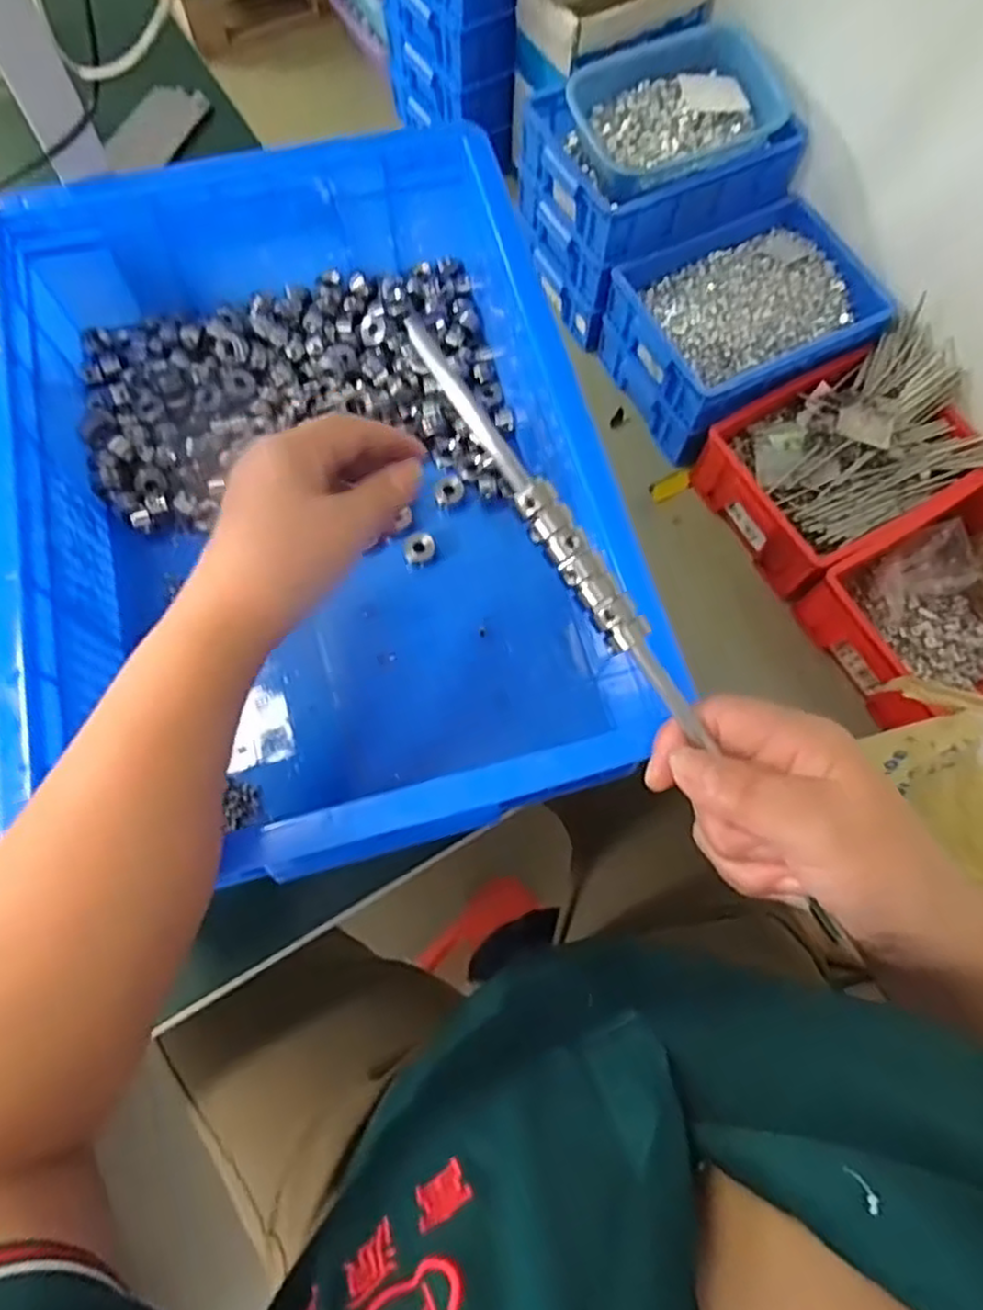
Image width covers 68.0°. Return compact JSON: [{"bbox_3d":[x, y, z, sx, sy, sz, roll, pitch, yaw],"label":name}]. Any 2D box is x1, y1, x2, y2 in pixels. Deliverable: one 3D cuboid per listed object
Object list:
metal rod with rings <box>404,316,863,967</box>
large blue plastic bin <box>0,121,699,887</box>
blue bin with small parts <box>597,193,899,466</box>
[{"bbox_3d":[0.056,-0.007,0.295,0.016,0.008,0.303,-35,91,-13],"label":"metal rod with rings"},{"bbox_3d":[-0.106,-0.111,0.422,0.297,0.110,0.371,-13,72,-7],"label":"large blue plastic bin"},{"bbox_3d":[0.473,-0.617,1.372,0.455,0.166,0.337,-28,74,-11],"label":"blue bin with small parts"}]

